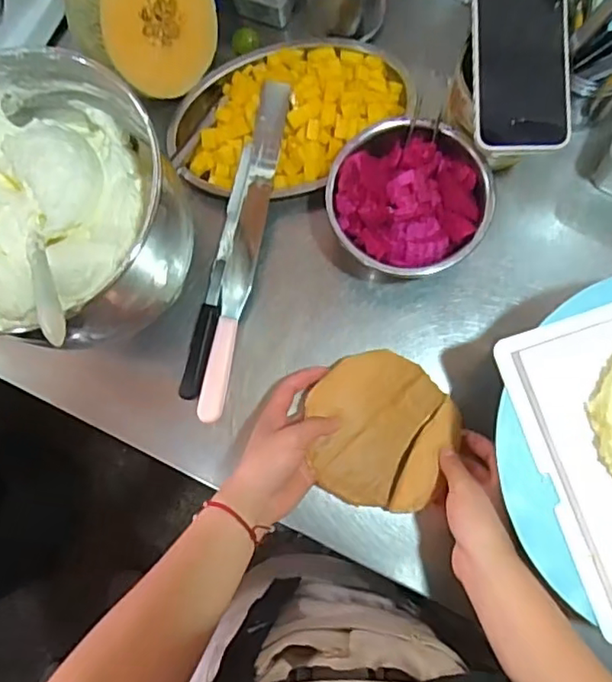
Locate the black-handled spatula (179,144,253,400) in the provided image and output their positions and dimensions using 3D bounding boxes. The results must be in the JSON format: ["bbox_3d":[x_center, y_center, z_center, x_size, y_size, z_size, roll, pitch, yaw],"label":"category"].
[{"bbox_3d":[-0.090,-0.073,0.627,0.021,0.015,0.268,14,82,6],"label":"black-handled spatula"}]

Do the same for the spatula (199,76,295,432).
[{"bbox_3d":[-0.064,-0.097,0.628,0.031,0.033,0.358,11,82,6],"label":"spatula"}]

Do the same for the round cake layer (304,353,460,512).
[{"bbox_3d":[0.074,0.086,0.583,0.137,0.031,0.143,-1,81,4],"label":"round cake layer"}]

